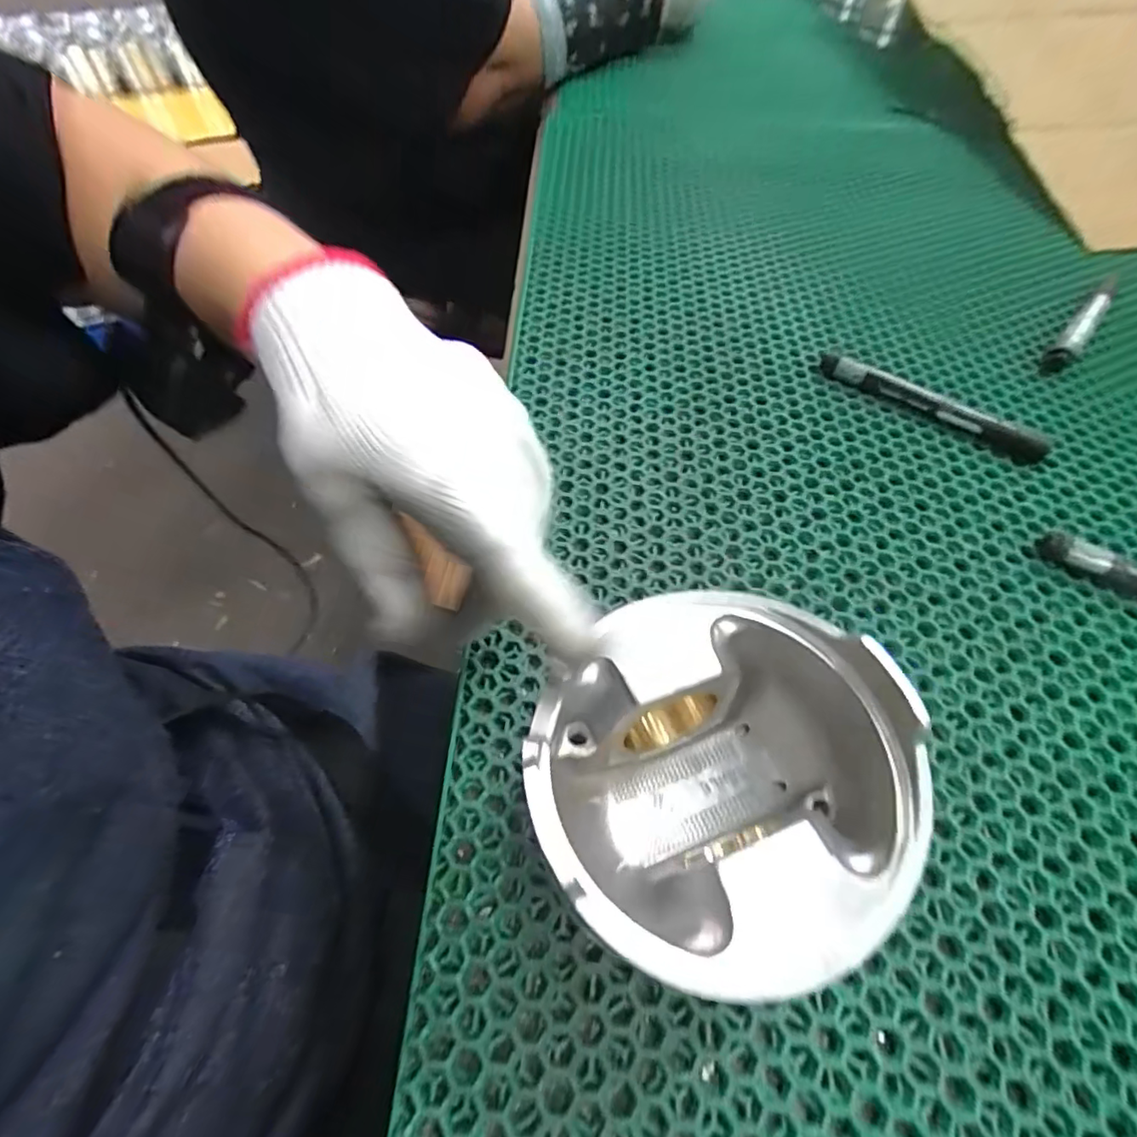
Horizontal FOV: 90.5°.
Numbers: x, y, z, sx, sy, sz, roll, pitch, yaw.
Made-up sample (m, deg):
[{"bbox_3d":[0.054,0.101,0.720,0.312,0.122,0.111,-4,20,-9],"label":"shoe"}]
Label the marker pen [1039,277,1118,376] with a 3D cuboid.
[{"bbox_3d":[0.383,-0.183,0.413,0.017,0.018,0.148,40,65,21],"label":"marker pen"}]

